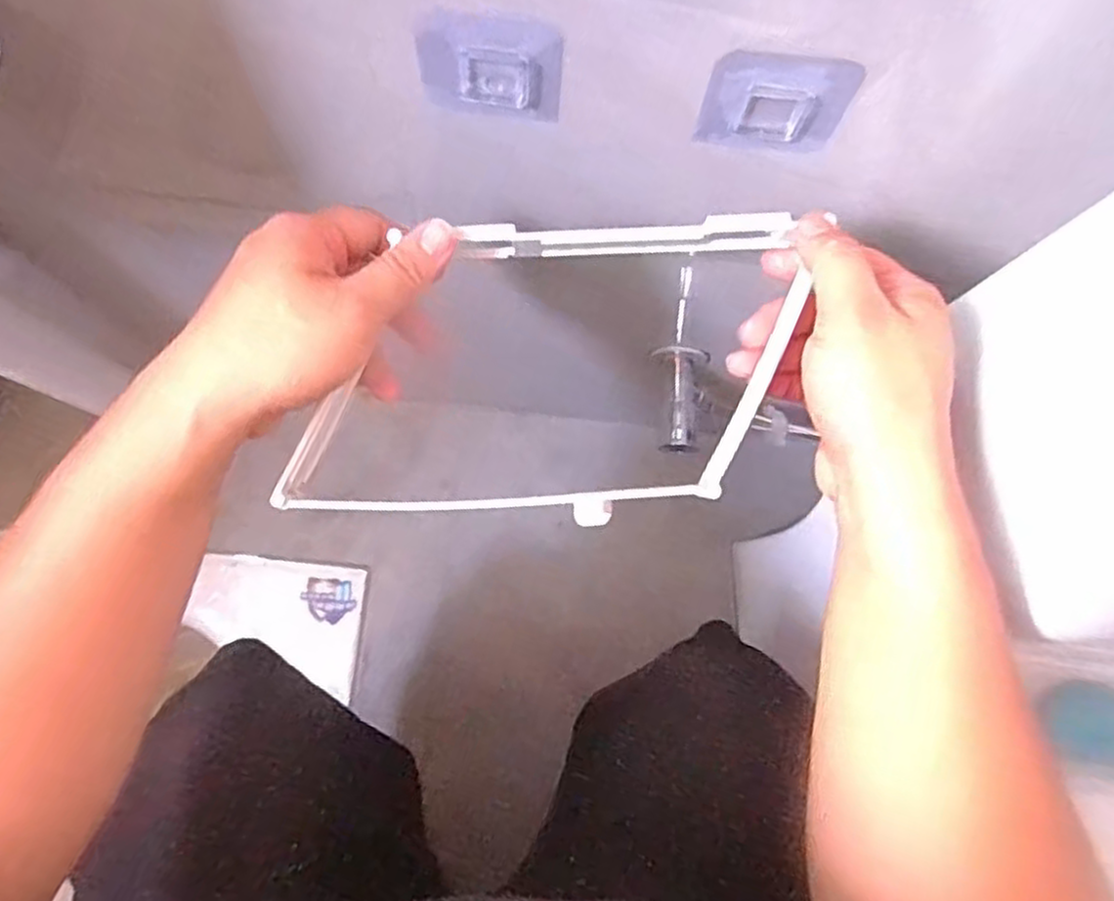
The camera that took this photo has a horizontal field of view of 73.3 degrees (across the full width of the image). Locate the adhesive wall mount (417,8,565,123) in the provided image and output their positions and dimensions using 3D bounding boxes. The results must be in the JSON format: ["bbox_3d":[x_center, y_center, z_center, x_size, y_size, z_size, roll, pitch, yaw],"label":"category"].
[{"bbox_3d":[-0.026,-0.153,0.303,0.056,0.049,0.011,5,76,-1],"label":"adhesive wall mount"}]

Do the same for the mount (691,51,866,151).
[{"bbox_3d":[0.089,-0.140,0.302,0.058,0.050,0.007,3,76,-1],"label":"mount"}]

